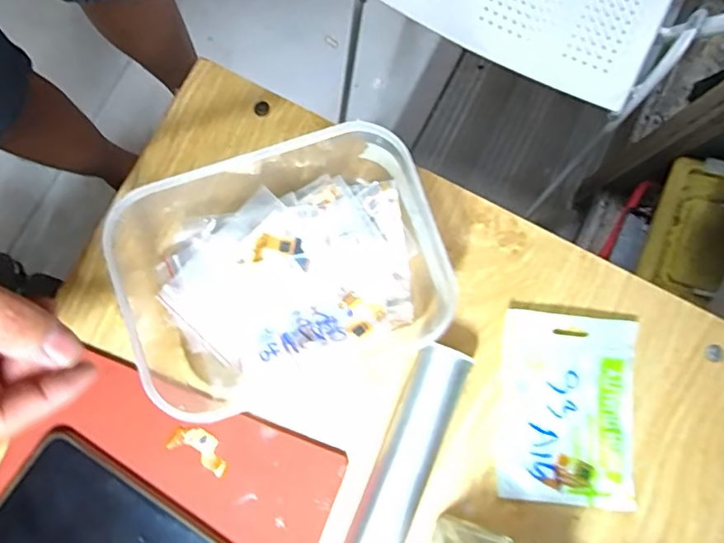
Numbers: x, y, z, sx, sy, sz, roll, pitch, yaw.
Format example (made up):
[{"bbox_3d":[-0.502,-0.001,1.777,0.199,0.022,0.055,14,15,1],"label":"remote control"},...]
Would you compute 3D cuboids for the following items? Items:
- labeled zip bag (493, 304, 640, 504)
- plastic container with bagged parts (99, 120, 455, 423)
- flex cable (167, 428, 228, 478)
[{"bbox_3d":[0.130,0.085,0.344,0.081,0.009,0.115,5,82,-1],"label":"labeled zip bag"},{"bbox_3d":[-0.055,-0.006,0.324,0.192,0.065,0.154,-19,81,-6],"label":"plastic container with bagged parts"},{"bbox_3d":[-0.098,0.107,0.331,0.039,0.004,0.020,28,82,2],"label":"flex cable"}]

